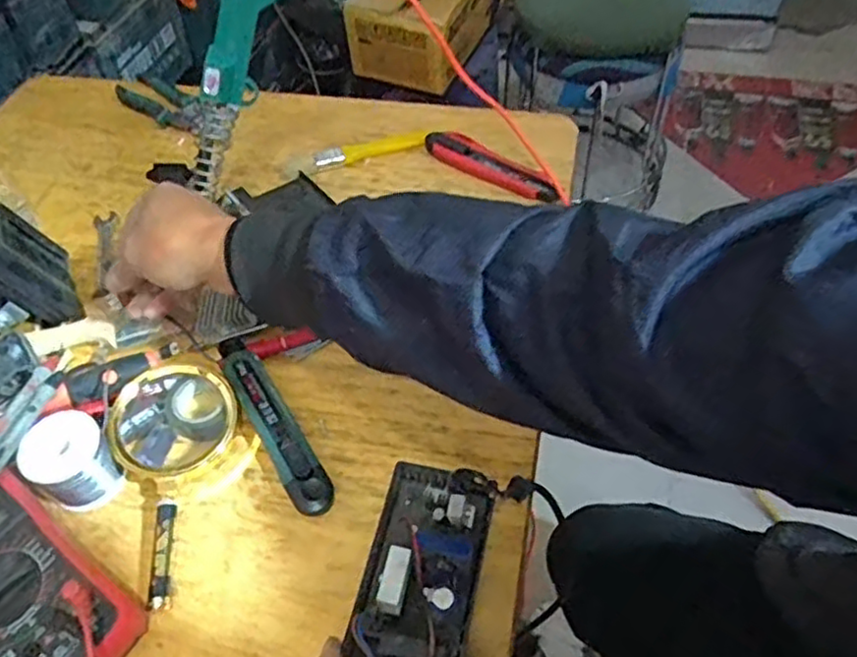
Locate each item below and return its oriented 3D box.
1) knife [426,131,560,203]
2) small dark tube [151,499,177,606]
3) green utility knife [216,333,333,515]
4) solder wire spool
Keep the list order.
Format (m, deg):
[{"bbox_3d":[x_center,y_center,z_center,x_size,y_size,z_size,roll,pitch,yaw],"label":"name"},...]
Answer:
[{"bbox_3d":[0.059,-0.164,0.672,0.139,0.022,0.026,28,60,23],"label":"knife"},{"bbox_3d":[-0.174,0.147,0.448,0.010,0.013,0.067,-8,53,-2],"label":"small dark tube"},{"bbox_3d":[-0.119,0.067,0.509,0.029,0.022,0.162,-29,57,-17],"label":"green utility knife"},{"bbox_3d":[-0.250,0.094,0.480,0.045,0.058,0.051,33,62,25],"label":"solder wire spool"}]

